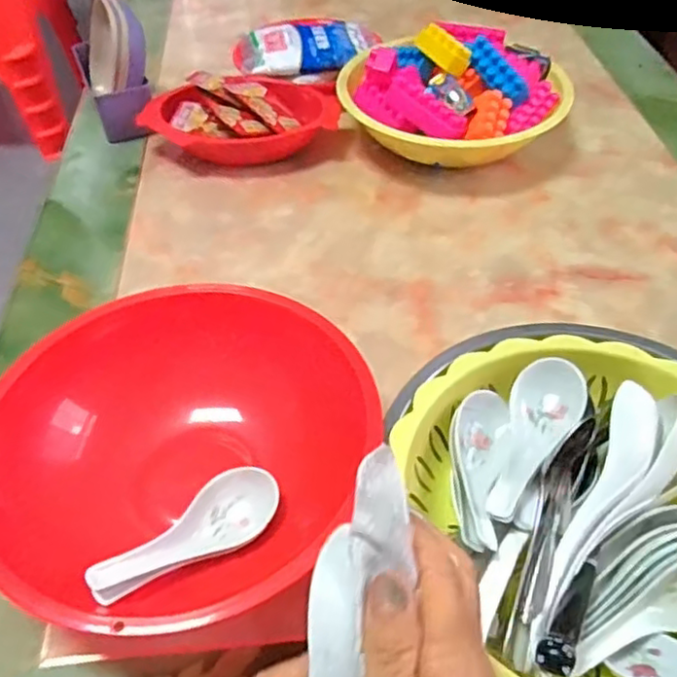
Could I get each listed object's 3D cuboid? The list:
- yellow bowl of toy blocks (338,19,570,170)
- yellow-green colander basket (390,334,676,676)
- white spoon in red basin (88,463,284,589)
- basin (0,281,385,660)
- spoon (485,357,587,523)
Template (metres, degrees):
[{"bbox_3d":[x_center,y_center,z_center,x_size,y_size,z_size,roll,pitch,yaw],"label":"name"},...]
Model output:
[{"bbox_3d":[0.129,-0.275,0.742,0.221,0.101,0.238,-1,49,2],"label":"yellow bowl of toy blocks"},{"bbox_3d":[0.159,0.111,0.410,0.241,0.082,0.253,-16,50,-11],"label":"yellow-green colander basket"},{"bbox_3d":[-0.093,0.121,0.415,0.123,0.039,0.043,-35,56,-24],"label":"white spoon in red basin"},{"bbox_3d":[-0.095,0.076,0.429,0.242,0.105,0.210,-5,49,-1],"label":"basin"},{"bbox_3d":[0.123,0.067,0.421,0.045,0.030,0.118,19,53,18],"label":"spoon"}]

